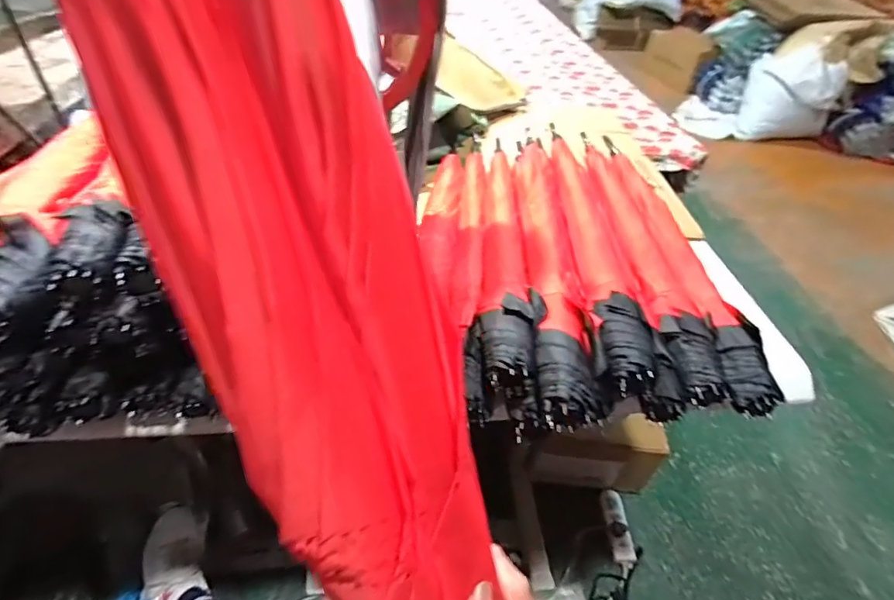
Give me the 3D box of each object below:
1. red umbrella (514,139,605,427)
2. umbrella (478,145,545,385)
[{"bbox_3d":[0.140,-0.076,0.662,0.076,0.051,0.562,4,43,-1],"label":"red umbrella"},{"bbox_3d":[0.083,-0.115,0.696,0.064,0.053,0.585,5,43,0],"label":"umbrella"}]

